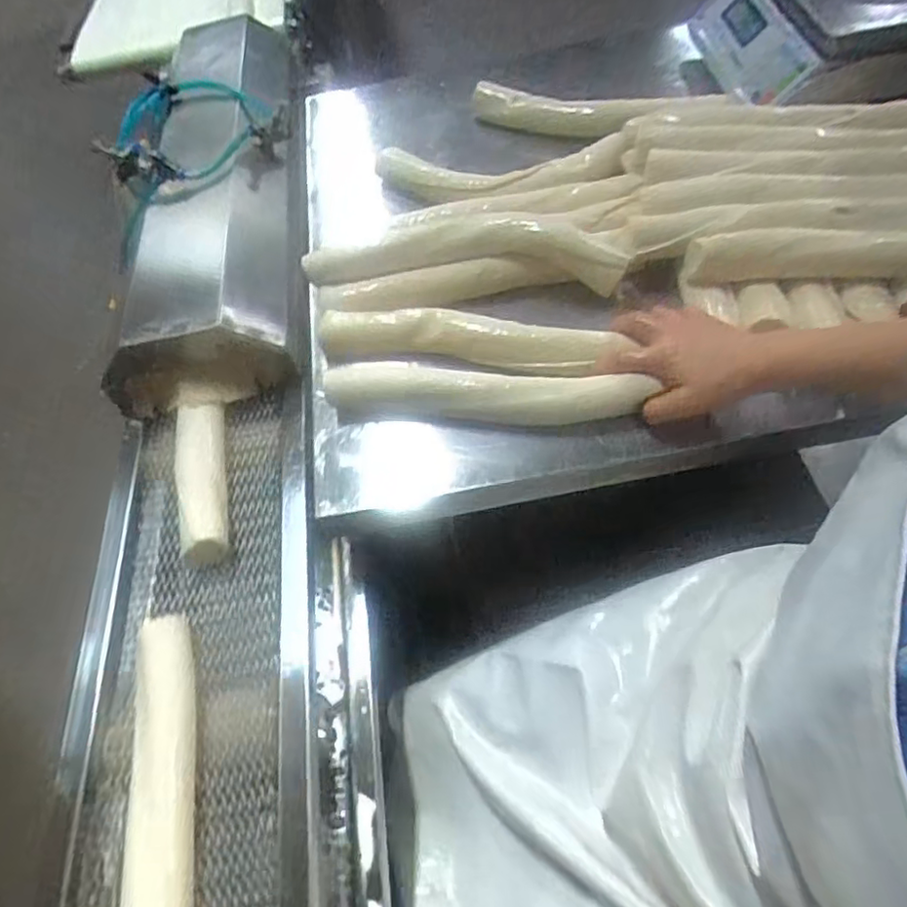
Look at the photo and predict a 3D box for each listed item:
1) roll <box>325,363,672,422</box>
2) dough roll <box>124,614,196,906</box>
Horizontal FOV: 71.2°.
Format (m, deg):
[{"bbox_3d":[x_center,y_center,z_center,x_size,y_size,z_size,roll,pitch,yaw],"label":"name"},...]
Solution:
[{"bbox_3d":[0.028,-0.062,0.634,0.316,0.035,0.043,4,55,12],"label":"roll"},{"bbox_3d":[-0.222,0.266,0.484,0.044,0.044,0.288,-12,53,-7],"label":"dough roll"}]

